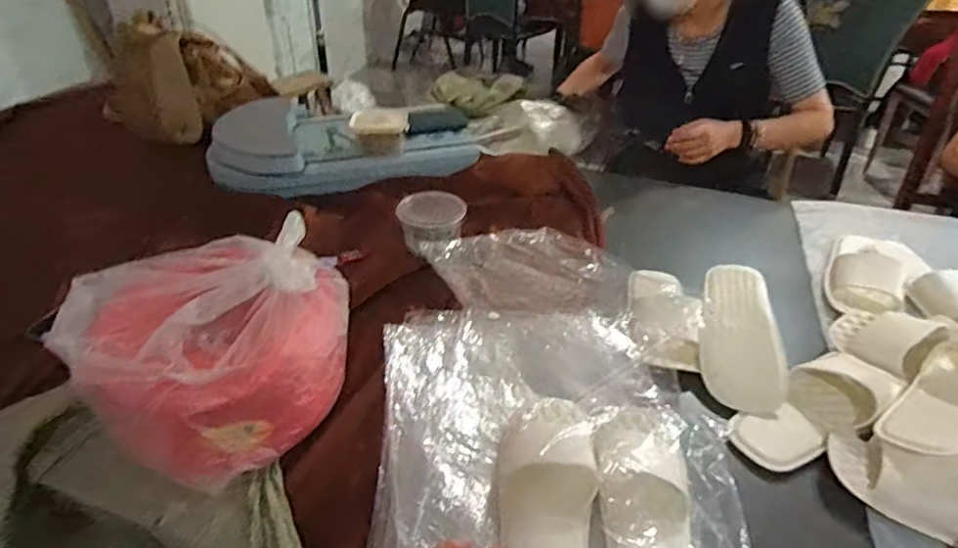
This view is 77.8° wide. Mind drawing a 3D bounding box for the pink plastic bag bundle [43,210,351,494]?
[{"bbox_3d":[-0.305,0.074,0.720,0.257,0.145,0.300,17,39,21],"label":"pink plastic bag bundle"}]

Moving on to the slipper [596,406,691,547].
[{"bbox_3d":[0.173,0.229,0.617,0.092,0.044,0.234,4,36,4],"label":"slipper"}]

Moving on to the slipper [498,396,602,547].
[{"bbox_3d":[0.070,0.222,0.612,0.095,0.045,0.243,4,46,3],"label":"slipper"}]

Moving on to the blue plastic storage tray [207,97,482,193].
[{"bbox_3d":[-0.291,-0.285,1.264,0.529,0.100,0.263,-10,37,-15],"label":"blue plastic storage tray"}]

